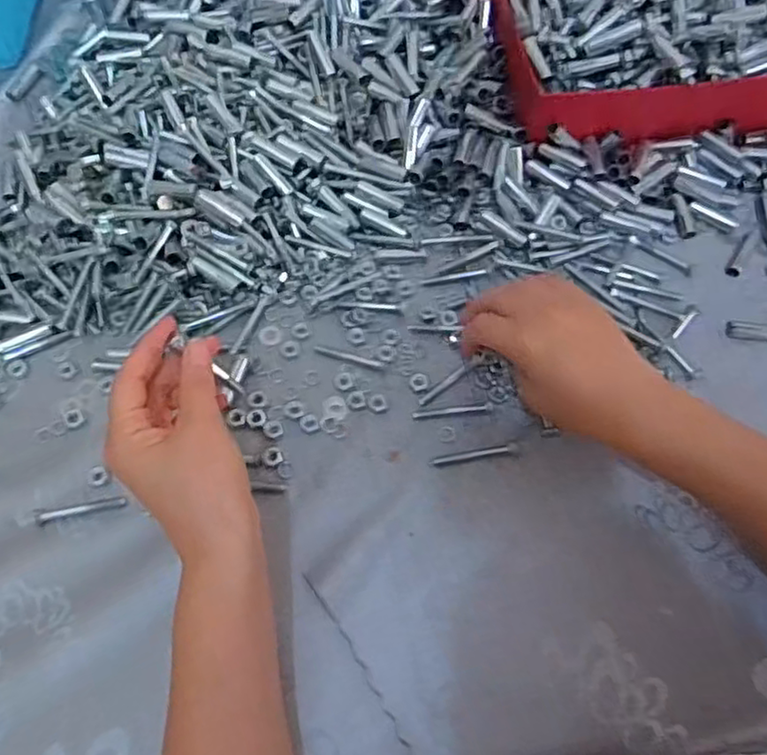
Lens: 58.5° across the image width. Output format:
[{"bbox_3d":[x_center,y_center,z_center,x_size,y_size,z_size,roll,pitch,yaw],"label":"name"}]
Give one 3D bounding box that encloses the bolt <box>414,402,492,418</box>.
[{"bbox_3d":[0.048,0.023,0.476,0.055,0.004,0.006,-7,65,-4],"label":"bolt"}]

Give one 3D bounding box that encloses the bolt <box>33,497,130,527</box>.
[{"bbox_3d":[-0.198,0.087,0.448,0.060,0.004,0.010,-10,65,-5],"label":"bolt"}]

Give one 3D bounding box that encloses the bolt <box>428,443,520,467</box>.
[{"bbox_3d":[0.061,0.052,0.462,0.061,0.004,0.007,-8,65,-5],"label":"bolt"}]

